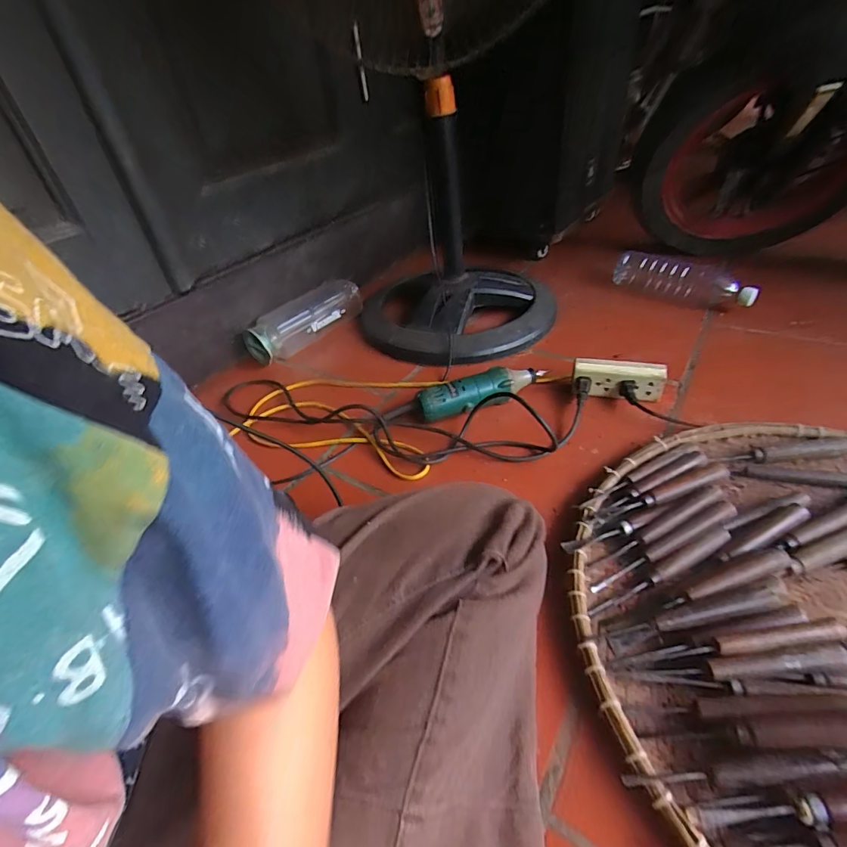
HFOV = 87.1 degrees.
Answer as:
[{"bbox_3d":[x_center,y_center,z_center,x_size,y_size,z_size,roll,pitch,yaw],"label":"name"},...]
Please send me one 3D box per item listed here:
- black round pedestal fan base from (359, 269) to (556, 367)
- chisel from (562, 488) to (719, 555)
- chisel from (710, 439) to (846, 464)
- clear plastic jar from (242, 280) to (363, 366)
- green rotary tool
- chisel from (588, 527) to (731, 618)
[{"bbox_3d":[0.060,-0.235,0.907,0.383,0.078,0.318,3,40,12],"label":"black round pedestal fan base"},{"bbox_3d":[0.235,0.105,0.474,0.184,0.017,0.030,-17,40,-12],"label":"chisel"},{"bbox_3d":[0.444,0.037,0.551,0.156,0.021,0.021,-6,39,1],"label":"chisel"},{"bbox_3d":[-0.238,-0.201,0.902,0.080,0.083,0.260,20,46,29],"label":"clear plastic jar"},{"bbox_3d":[0.096,-0.046,0.690,0.212,0.055,0.055,-17,40,-12],"label":"green rotary tool"},{"bbox_3d":[0.242,0.150,0.449,0.180,0.015,0.015,-21,41,-17],"label":"chisel"}]

